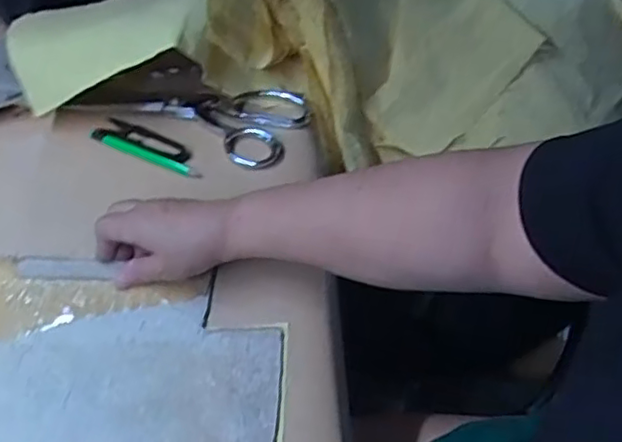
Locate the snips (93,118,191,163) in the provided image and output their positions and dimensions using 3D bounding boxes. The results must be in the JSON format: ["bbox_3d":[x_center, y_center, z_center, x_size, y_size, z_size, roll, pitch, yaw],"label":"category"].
[{"bbox_3d":[-0.150,-0.075,0.572,0.100,0.004,0.024,23,56,17],"label":"snips"}]

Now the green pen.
[{"bbox_3d":[-0.145,-0.059,0.551,0.117,0.009,0.010,22,55,18],"label":"green pen"}]

